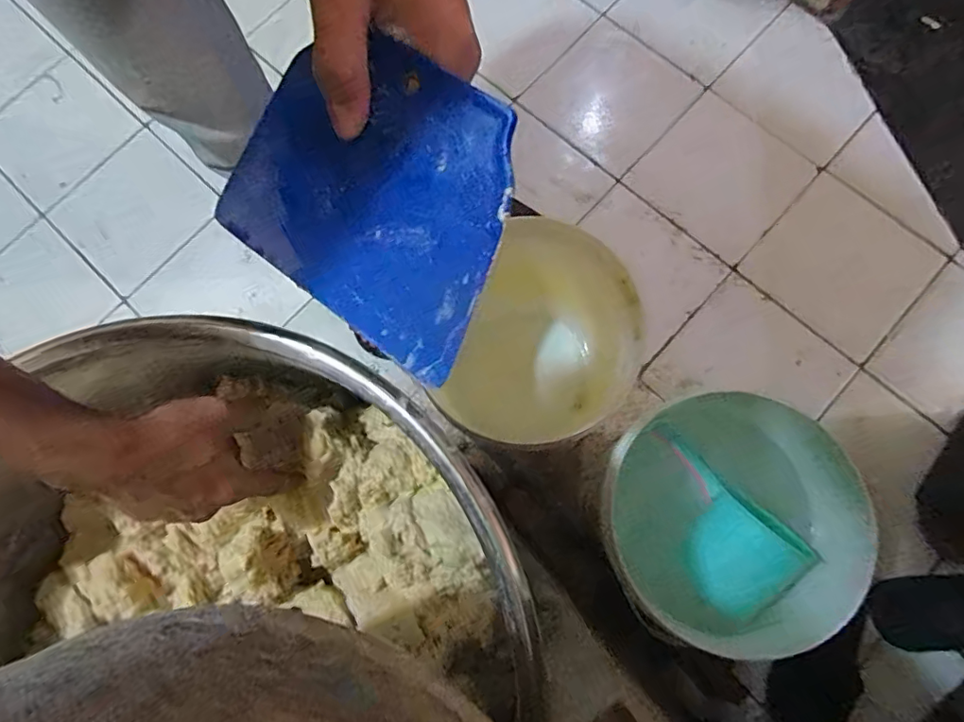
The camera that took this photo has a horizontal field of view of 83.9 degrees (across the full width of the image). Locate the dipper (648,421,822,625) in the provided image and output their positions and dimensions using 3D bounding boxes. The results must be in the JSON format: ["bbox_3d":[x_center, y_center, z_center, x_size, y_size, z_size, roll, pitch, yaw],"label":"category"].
[{"bbox_3d":[0.285,0.194,0.690,0.114,0.131,0.231,-30,78,-4],"label":"dipper"}]

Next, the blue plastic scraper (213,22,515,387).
[{"bbox_3d":[-0.058,-0.085,0.267,0.159,0.005,0.126,36,110,14],"label":"blue plastic scraper"}]

